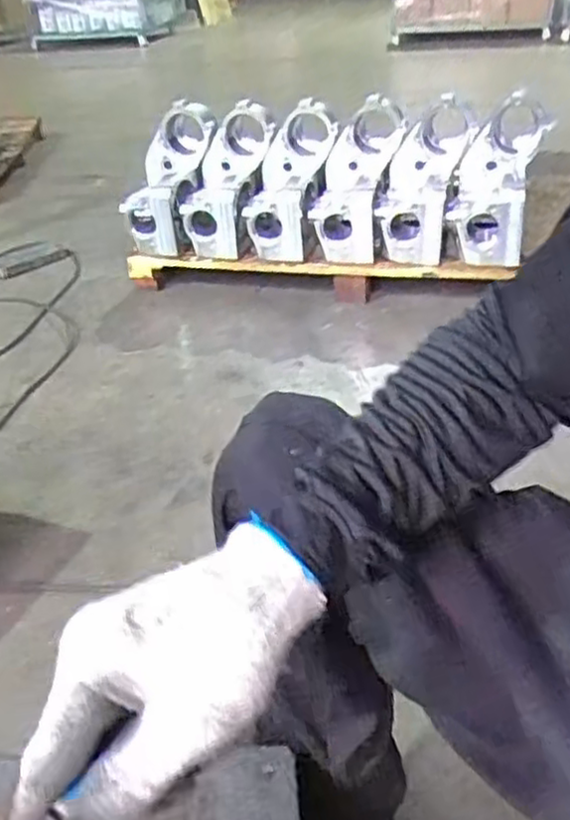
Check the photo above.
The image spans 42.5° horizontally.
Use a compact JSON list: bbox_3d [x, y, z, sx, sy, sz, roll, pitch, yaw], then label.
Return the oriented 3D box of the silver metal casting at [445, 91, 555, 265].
[{"bbox_3d":[0.479,-0.525,1.669,0.186,0.379,0.109,9,-5,21],"label":"silver metal casting"}]

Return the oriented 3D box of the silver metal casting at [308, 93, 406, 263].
[{"bbox_3d":[0.176,-0.550,1.760,0.147,0.391,0.105,14,1,27],"label":"silver metal casting"}]

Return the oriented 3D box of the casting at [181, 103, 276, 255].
[{"bbox_3d":[-0.144,-0.575,1.835,0.126,0.377,0.118,25,11,38],"label":"casting"}]

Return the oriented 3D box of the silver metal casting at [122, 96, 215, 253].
[{"bbox_3d":[-0.293,-0.592,1.868,0.125,0.395,0.145,14,12,-47],"label":"silver metal casting"}]

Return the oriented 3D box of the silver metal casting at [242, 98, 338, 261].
[{"bbox_3d":[0.003,-0.553,1.769,0.157,0.364,0.089,17,3,30],"label":"silver metal casting"}]

